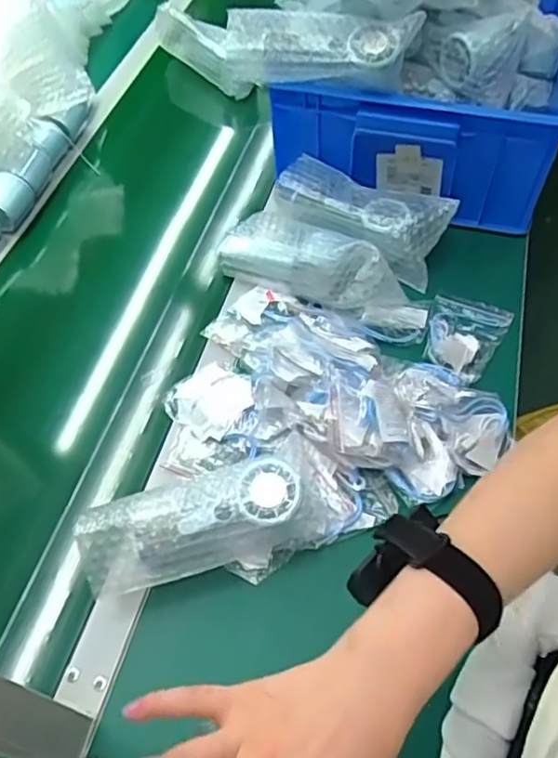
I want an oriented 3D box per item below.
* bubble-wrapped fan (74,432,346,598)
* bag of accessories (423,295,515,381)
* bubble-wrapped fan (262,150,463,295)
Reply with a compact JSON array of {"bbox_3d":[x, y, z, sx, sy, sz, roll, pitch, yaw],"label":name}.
[{"bbox_3d":[-0.056,0.121,0.537,0.214,0.071,0.082,-21,57,-12],"label":"bubble-wrapped fan"},{"bbox_3d":[0.202,-0.052,0.685,0.083,0.028,0.117,22,59,17],"label":"bag of accessories"},{"bbox_3d":[0.096,-0.197,0.760,0.214,0.067,0.078,25,60,18],"label":"bubble-wrapped fan"}]

